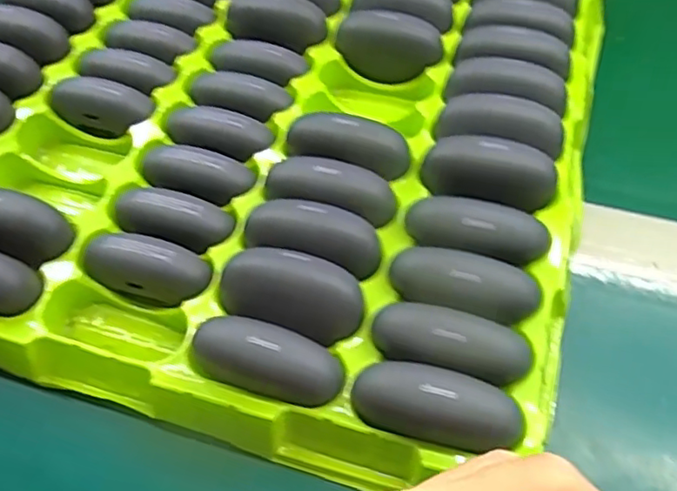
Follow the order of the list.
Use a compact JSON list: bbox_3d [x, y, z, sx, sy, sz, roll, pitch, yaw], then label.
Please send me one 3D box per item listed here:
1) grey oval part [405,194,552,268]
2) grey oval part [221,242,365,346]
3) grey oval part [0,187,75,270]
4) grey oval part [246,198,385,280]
[{"bbox_3d":[0.066,-0.009,0.286,0.067,0.023,0.029,14,59,11],"label":"grey oval part"},{"bbox_3d":[-0.021,0.019,0.273,0.064,0.020,0.031,17,60,13],"label":"grey oval part"},{"bbox_3d":[-0.164,-0.012,0.293,0.060,0.024,0.029,14,59,11],"label":"grey oval part"},{"bbox_3d":[-0.012,-0.006,0.286,0.064,0.021,0.025,16,59,12],"label":"grey oval part"}]

